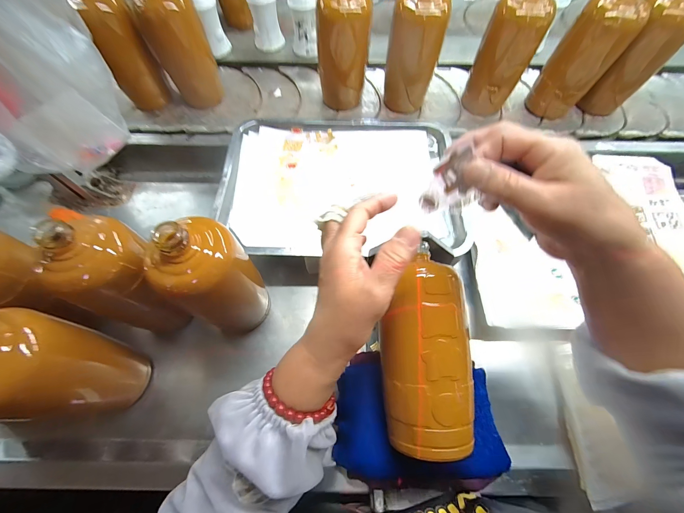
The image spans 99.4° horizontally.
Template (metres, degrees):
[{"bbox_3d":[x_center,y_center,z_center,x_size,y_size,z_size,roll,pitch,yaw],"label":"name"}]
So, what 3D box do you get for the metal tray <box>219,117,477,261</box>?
[{"bbox_3d":[-0.002,-0.116,0.428,0.334,0.026,0.251,-1,65,-1],"label":"metal tray"}]

